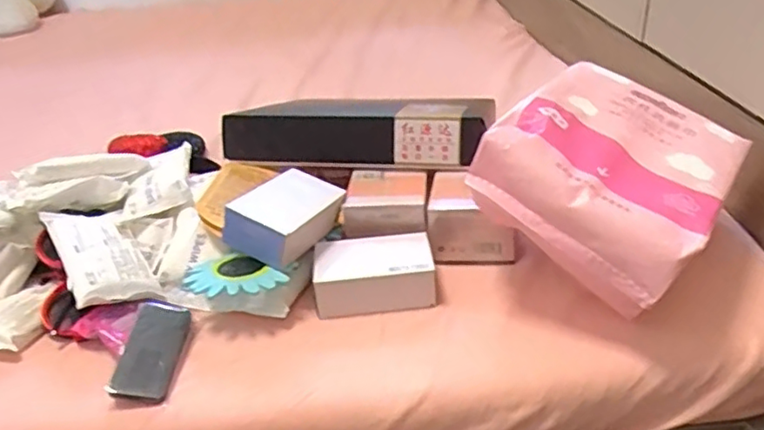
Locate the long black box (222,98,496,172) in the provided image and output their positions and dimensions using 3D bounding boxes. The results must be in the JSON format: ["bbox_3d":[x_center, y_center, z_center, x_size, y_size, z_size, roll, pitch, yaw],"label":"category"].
[{"bbox_3d":[-0.029,-0.082,0.601,0.263,0.062,0.051,0,31,8],"label":"long black box"}]

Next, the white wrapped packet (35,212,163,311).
[{"bbox_3d":[-0.236,0.032,0.511,0.062,0.023,0.102,-12,47,-41],"label":"white wrapped packet"}]

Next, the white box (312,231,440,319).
[{"bbox_3d":[-0.007,0.049,0.513,0.096,0.037,0.067,-7,30,-4],"label":"white box"}]

